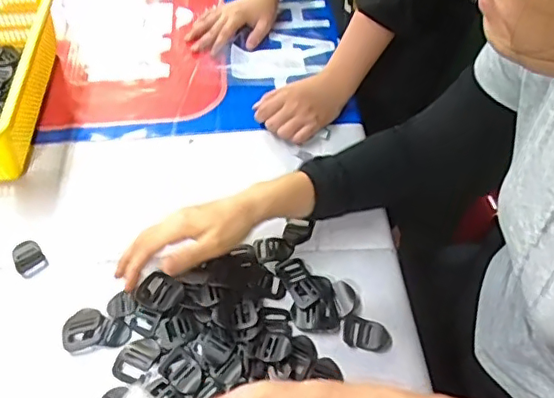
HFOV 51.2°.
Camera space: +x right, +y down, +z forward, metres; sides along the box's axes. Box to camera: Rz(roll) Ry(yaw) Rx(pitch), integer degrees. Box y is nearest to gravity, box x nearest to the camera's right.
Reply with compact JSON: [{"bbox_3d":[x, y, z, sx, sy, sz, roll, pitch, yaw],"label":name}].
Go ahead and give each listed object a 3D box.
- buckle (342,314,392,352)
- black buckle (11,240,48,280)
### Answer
[{"bbox_3d":[0.086,0.132,0.559,0.047,0.005,0.031,18,54,14],"label":"buckle"},{"bbox_3d":[-0.269,0.064,0.626,0.030,0.009,0.044,-31,58,-22],"label":"black buckle"}]

